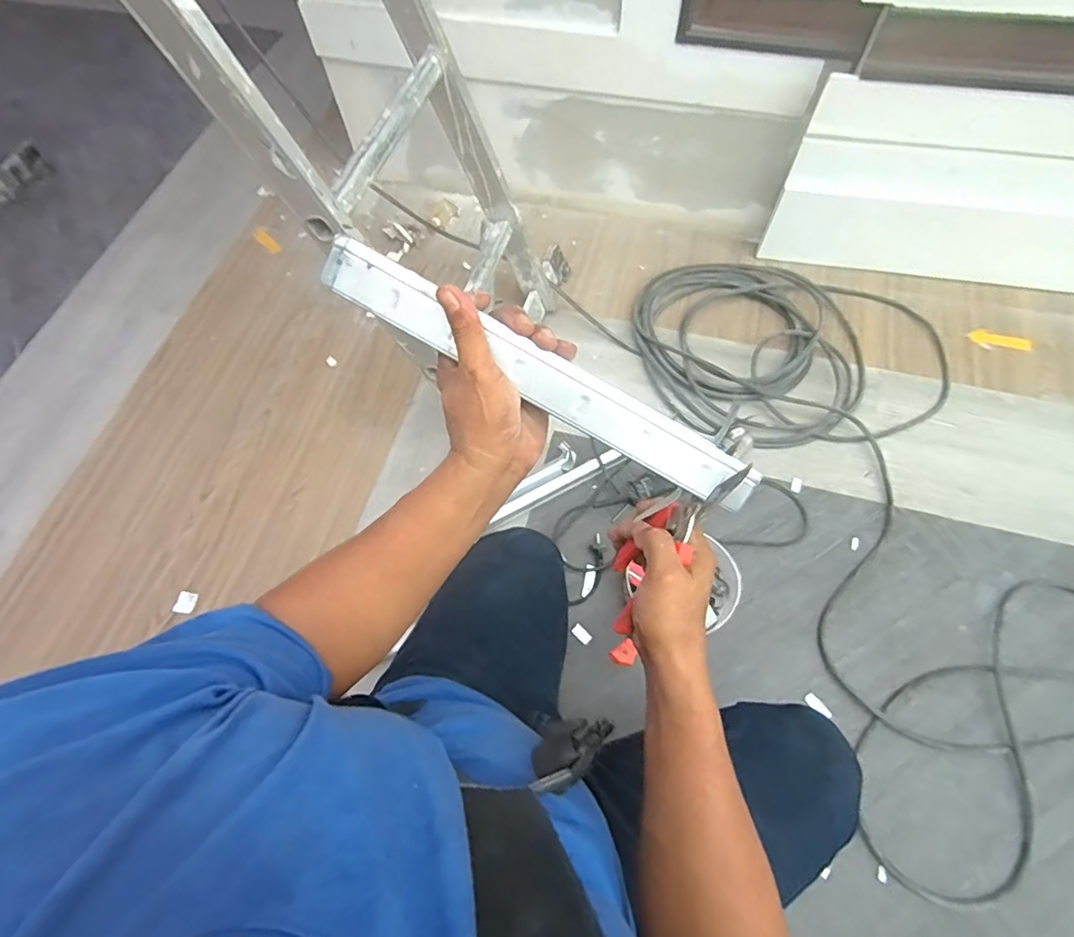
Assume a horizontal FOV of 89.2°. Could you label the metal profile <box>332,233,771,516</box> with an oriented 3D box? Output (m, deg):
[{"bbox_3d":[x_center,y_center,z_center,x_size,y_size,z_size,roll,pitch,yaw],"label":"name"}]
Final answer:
[{"bbox_3d":[0.007,-0.064,0.393,0.336,0.027,0.032,29,69,-3],"label":"metal profile"}]

